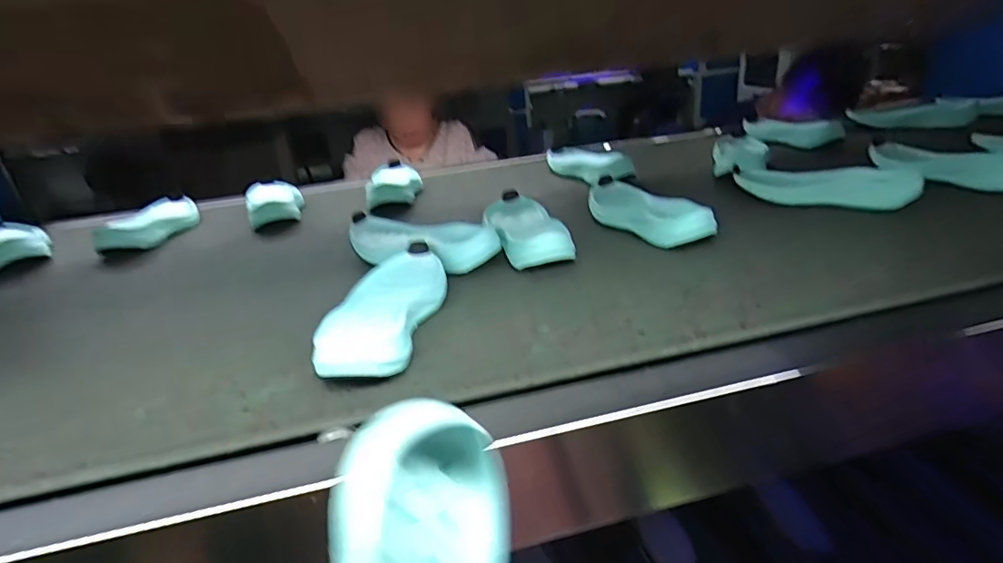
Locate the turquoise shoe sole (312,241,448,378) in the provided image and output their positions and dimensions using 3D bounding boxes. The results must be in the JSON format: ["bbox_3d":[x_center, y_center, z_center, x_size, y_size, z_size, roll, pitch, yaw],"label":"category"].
[{"bbox_3d":[-0.102,0.024,0.482,0.091,0.042,0.211,-5,24,1],"label":"turquoise shoe sole"}]

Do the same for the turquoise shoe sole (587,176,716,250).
[{"bbox_3d":[0.178,-0.092,0.676,0.095,0.038,0.220,-12,25,-14],"label":"turquoise shoe sole"}]

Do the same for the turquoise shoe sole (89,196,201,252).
[{"bbox_3d":[-0.540,-0.090,0.826,0.087,0.045,0.190,-7,24,-5],"label":"turquoise shoe sole"}]

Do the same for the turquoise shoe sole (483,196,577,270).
[{"bbox_3d":[0.027,-0.066,0.656,0.081,0.037,0.218,-8,24,-7],"label":"turquoise shoe sole"}]

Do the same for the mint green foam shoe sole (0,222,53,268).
[{"bbox_3d":[-0.744,-0.060,0.799,0.197,0.049,0.082,18,33,42],"label":"mint green foam shoe sole"}]

